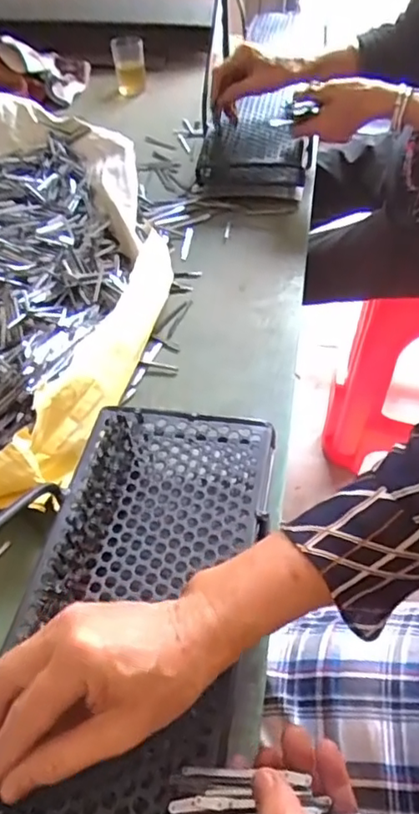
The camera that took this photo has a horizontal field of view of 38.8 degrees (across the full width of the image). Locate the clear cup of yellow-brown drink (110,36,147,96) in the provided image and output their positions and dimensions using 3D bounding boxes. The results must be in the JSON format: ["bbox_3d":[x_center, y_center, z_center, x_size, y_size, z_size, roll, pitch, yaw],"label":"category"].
[{"bbox_3d":[-0.157,-0.673,1.166,0.062,0.090,0.051,-8,47,-3],"label":"clear cup of yellow-brown drink"}]

